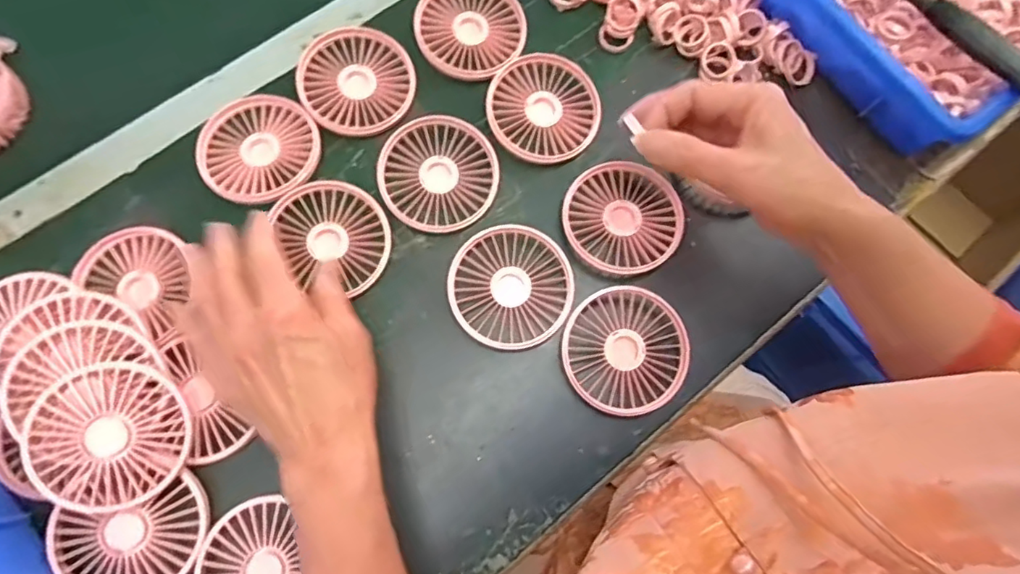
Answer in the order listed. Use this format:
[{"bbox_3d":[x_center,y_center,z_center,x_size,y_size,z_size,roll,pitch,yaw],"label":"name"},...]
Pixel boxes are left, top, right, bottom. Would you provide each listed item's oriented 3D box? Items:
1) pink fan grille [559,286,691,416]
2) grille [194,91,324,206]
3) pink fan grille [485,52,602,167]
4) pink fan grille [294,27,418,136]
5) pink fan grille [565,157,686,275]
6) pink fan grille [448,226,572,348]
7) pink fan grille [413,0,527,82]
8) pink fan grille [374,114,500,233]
[{"bbox_3d":[0.082,0.046,0.408,0.088,0.020,0.085,0,74,-1],"label":"pink fan grille"},{"bbox_3d":[-0.190,-0.106,0.432,0.087,0.008,0.087,0,74,-1],"label":"grille"},{"bbox_3d":[0.026,-0.142,0.450,0.086,0.010,0.086,0,74,-1],"label":"pink fan grille"},{"bbox_3d":[-0.121,-0.165,0.451,0.087,0.006,0.089,0,74,-1],"label":"pink fan grille"},{"bbox_3d":[0.085,-0.054,0.429,0.087,0.010,0.088,0,74,-1],"label":"pink fan grille"},{"bbox_3d":[0.001,0.000,0.415,0.087,0.013,0.087,22,75,5],"label":"pink fan grille"},{"bbox_3d":[-0.033,-0.212,0.466,0.087,0.012,0.089,0,74,-1],"label":"pink fan grille"},{"bbox_3d":[-0.054,-0.088,0.432,0.087,0.006,0.086,-27,76,-8],"label":"pink fan grille"}]

